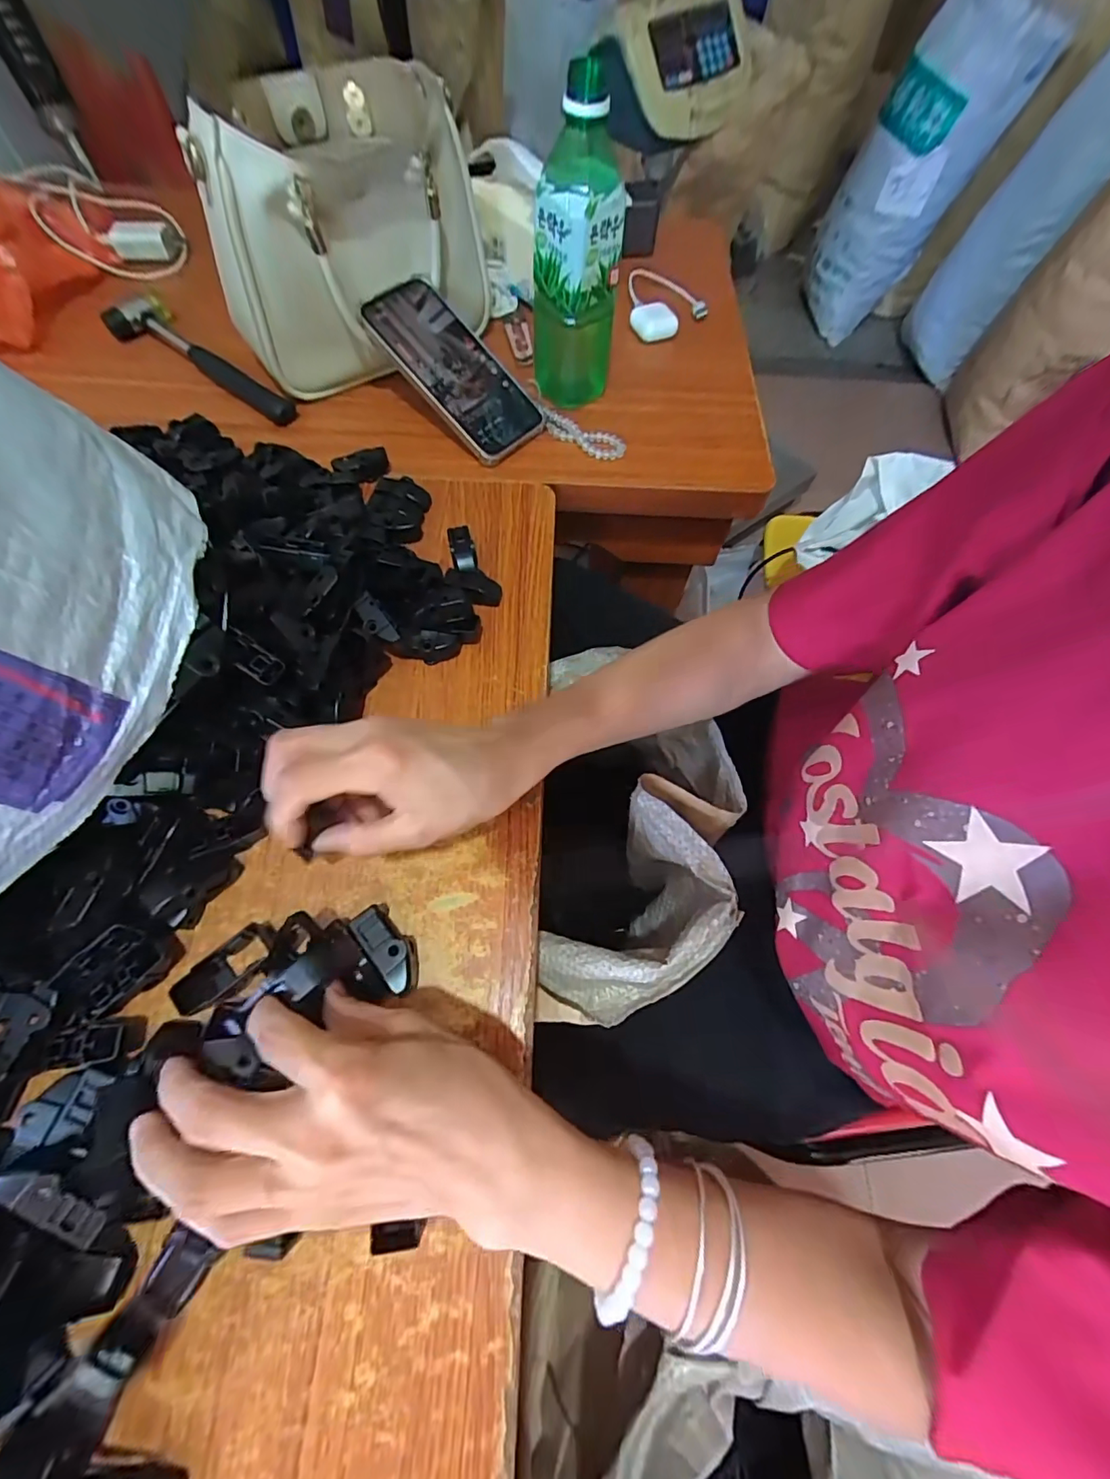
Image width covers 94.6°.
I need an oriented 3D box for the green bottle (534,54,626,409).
[{"bbox_3d":[0.019,-0.399,0.431,0.069,0.205,0.074,3,66,-1],"label":"green bottle"}]

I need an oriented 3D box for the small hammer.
[{"bbox_3d":[-0.342,-0.381,0.508,0.238,0.027,0.054,31,68,11],"label":"small hammer"}]

